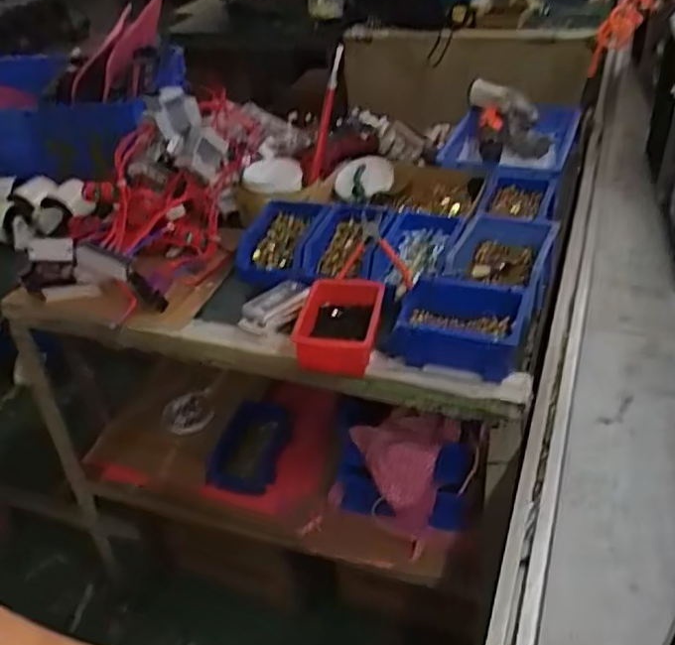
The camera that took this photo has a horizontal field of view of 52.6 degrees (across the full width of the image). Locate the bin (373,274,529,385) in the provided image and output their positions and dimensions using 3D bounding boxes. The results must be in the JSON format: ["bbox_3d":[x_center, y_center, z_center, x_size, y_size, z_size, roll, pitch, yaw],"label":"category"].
[{"bbox_3d":[0.144,0.009,0.849,0.166,0.073,0.118,9,40,19],"label":"bin"}]

